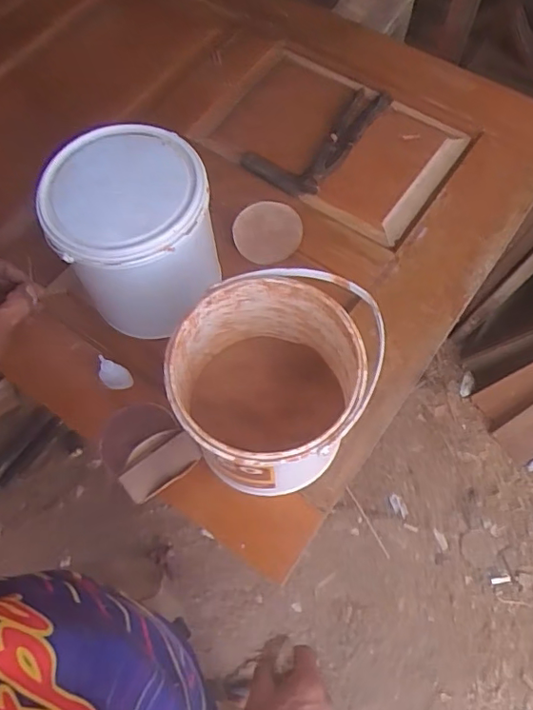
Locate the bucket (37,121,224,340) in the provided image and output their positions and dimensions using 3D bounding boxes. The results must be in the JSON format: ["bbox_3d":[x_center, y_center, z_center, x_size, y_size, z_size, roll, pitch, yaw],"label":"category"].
[{"bbox_3d":[-0.153,-0.145,0.659,0.165,0.193,0.177,0,67,0],"label":"bucket"}]

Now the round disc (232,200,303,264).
[{"bbox_3d":[0.001,-0.173,0.784,0.099,0.010,0.090,39,100,25],"label":"round disc"}]

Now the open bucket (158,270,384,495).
[{"bbox_3d":[0.003,0.033,0.581,0.174,0.174,0.189,0,67,0],"label":"open bucket"}]

